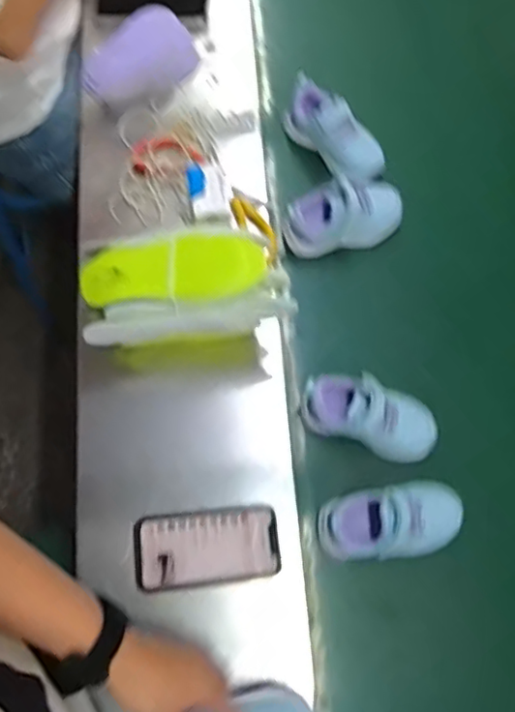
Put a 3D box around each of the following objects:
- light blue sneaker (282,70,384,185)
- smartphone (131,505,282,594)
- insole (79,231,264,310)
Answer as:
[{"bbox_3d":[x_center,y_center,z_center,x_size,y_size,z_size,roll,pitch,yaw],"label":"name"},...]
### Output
[{"bbox_3d":[0.102,-0.296,0.822,0.157,0.061,0.061,42,76,12],"label":"light blue sneaker"},{"bbox_3d":[-0.052,0.204,0.657,0.151,0.016,0.075,-5,72,-2],"label":"smartphone"},{"bbox_3d":[-0.084,-0.082,0.609,0.178,0.025,0.069,-8,72,-3],"label":"insole"}]

